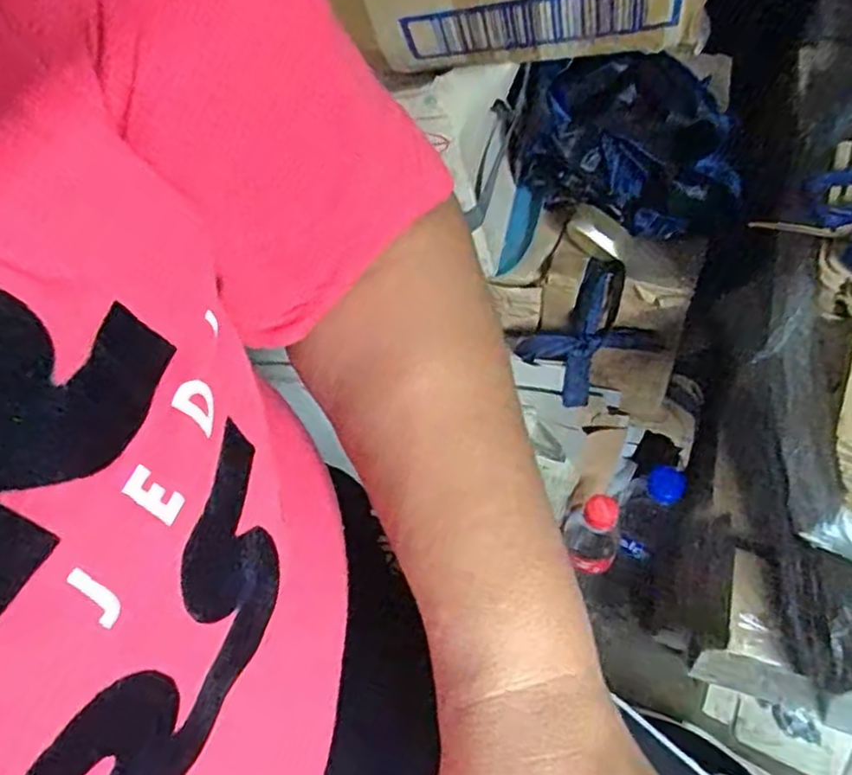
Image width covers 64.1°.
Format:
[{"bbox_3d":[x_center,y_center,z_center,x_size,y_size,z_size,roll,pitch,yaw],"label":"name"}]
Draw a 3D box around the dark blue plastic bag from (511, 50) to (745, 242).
[{"bbox_3d":[0.145,-0.174,0.495,0.166,0.121,0.044,17,58,10],"label":"dark blue plastic bag"}]

